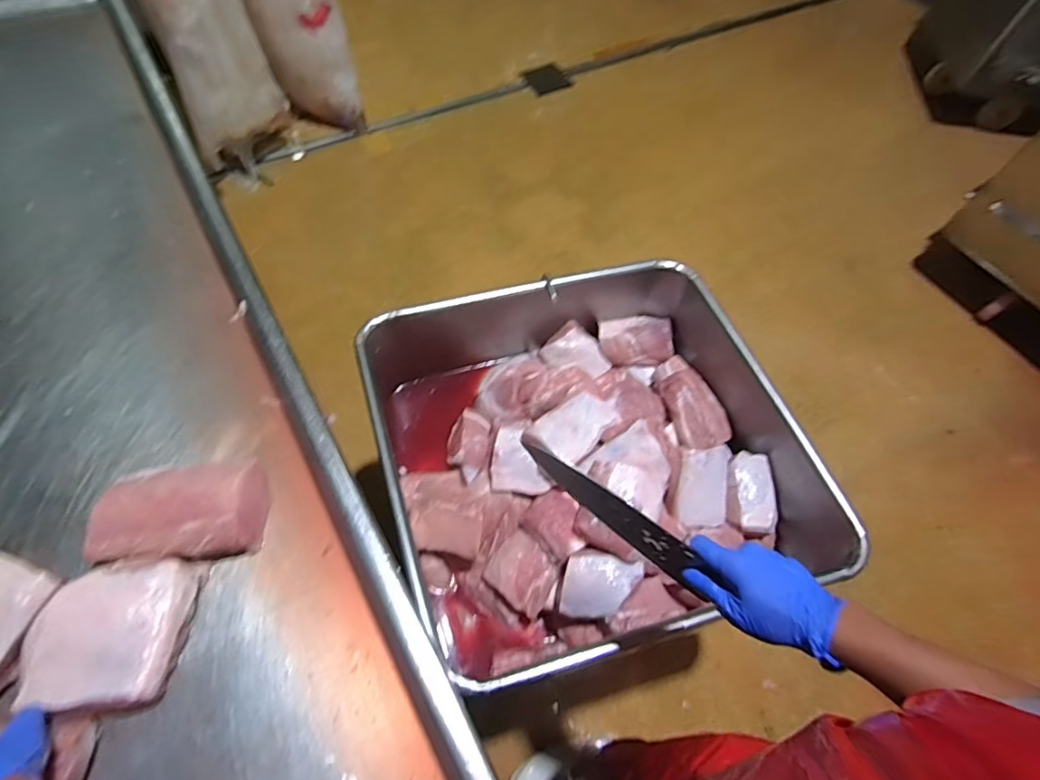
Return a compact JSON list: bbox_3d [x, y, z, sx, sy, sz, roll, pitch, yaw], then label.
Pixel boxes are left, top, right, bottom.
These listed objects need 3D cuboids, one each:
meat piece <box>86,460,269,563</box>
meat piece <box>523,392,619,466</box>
[{"bbox_3d":[-0.403,0.144,0.648,0.179,0.063,0.117,-8,61,-9],"label":"meat piece"},{"bbox_3d":[0.103,0.061,0.990,0.106,0.067,0.193,41,66,18],"label":"meat piece"}]

